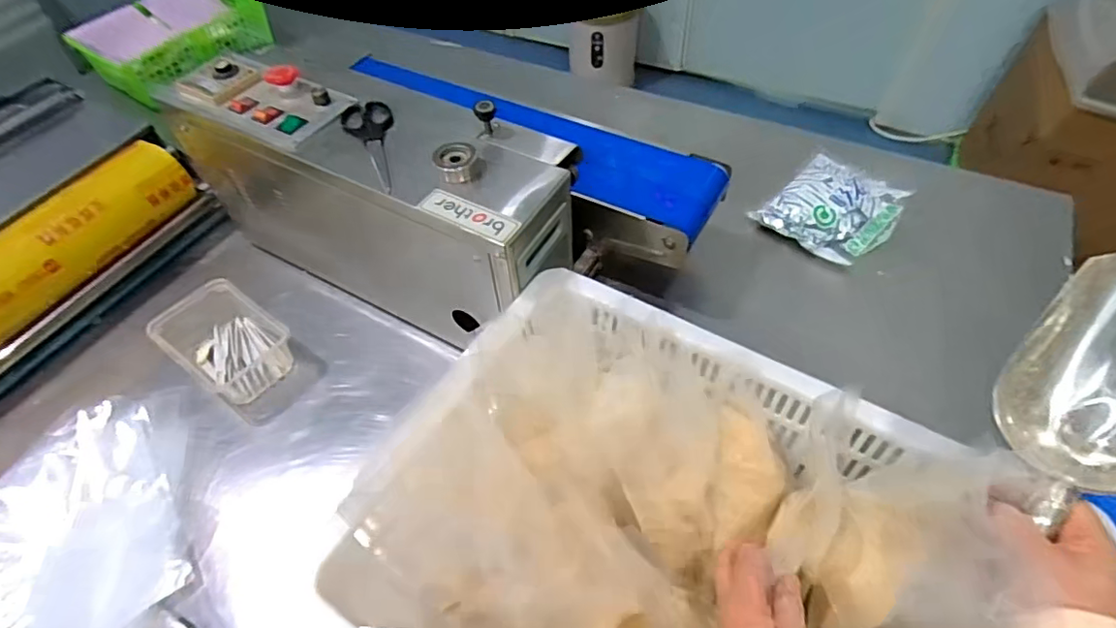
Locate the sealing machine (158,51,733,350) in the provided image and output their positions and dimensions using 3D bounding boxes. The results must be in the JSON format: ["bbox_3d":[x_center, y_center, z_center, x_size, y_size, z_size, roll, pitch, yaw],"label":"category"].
[{"bbox_3d":[-0.142,-0.195,0.783,0.646,0.260,0.341,23,59,20],"label":"sealing machine"}]

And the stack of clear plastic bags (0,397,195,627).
[{"bbox_3d":[-0.544,0.249,0.653,0.234,0.063,0.307,-30,57,-17],"label":"stack of clear plastic bags"}]

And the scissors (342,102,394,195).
[{"bbox_3d":[-0.209,-0.189,0.644,0.056,0.006,0.164,-15,54,-7],"label":"scissors"}]

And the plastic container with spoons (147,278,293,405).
[{"bbox_3d":[-0.445,0.040,0.785,0.158,0.088,0.122,28,60,22],"label":"plastic container with spoons"}]

